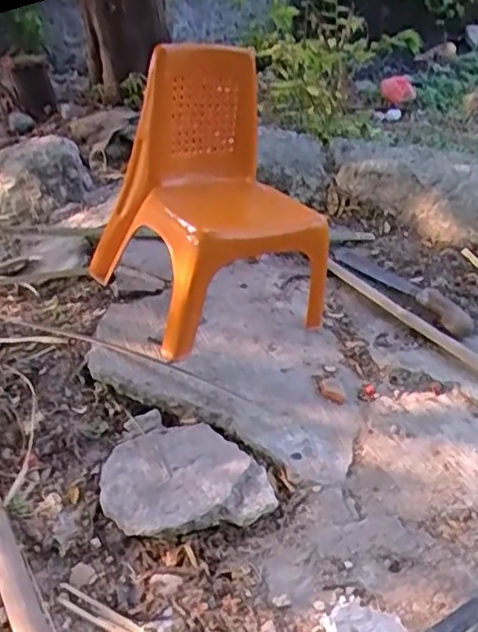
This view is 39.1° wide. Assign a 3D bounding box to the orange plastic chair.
[{"bbox_3d":[-0.060,-0.197,1.134,0.338,0.392,0.287,-22,37,-22],"label":"orange plastic chair"}]

